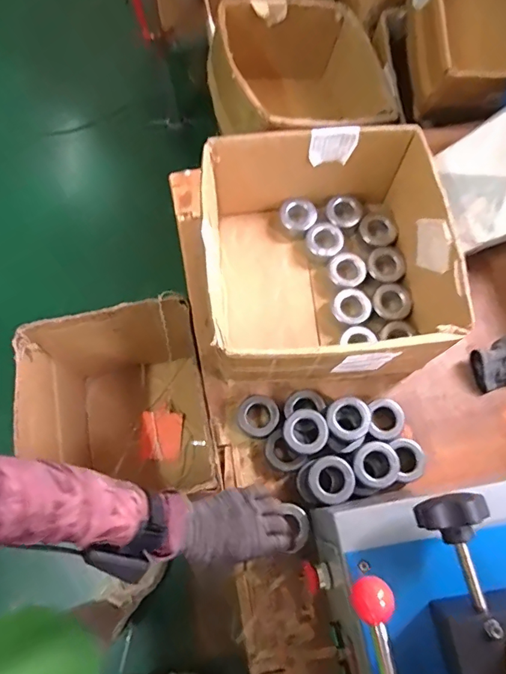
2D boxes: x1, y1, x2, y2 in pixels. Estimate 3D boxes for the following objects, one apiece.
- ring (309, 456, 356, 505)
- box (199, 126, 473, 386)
[{"bbox_3d":[0.106,0.189,0.597,0.060,0.016,0.058,0,72,0],"label":"ring"},{"bbox_3d":[0.105,-0.110,0.677,0.341,0.177,0.336,-6,72,-2],"label":"box"}]

